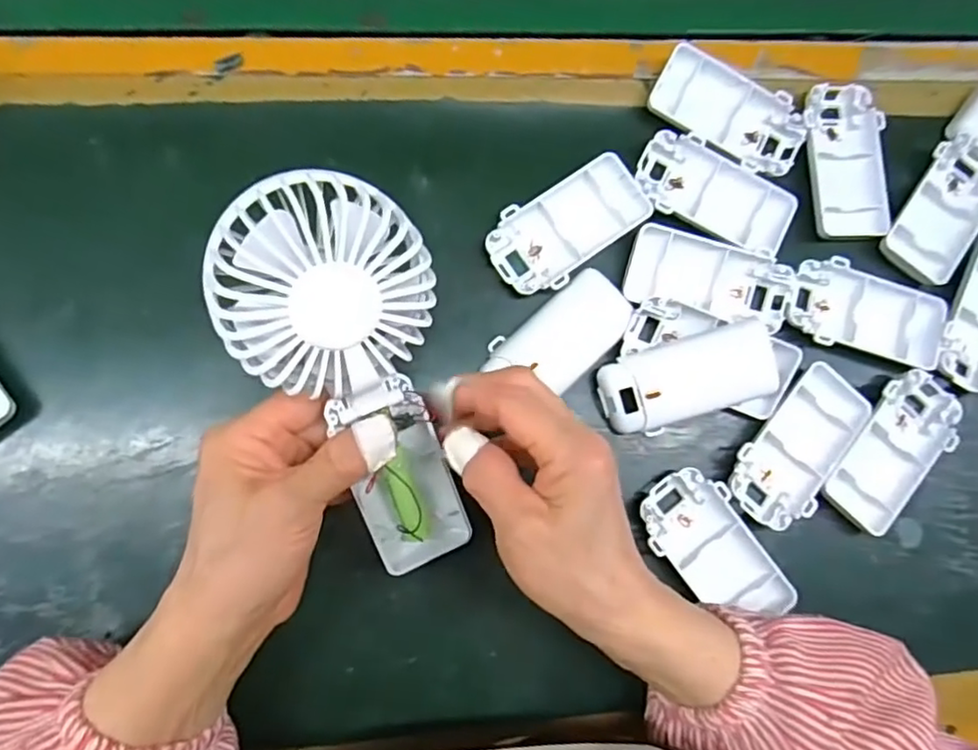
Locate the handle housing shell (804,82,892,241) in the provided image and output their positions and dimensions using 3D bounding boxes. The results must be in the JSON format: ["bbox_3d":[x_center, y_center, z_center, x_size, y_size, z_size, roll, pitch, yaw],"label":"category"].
[{"bbox_3d":[0.212,-0.128,0.376,0.048,0.011,0.092,-5,83,-6],"label":"handle housing shell"}]

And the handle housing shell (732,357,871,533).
[{"bbox_3d":[0.174,0.041,0.356,0.049,0.013,0.094,37,81,1],"label":"handle housing shell"}]

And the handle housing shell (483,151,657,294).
[{"bbox_3d":[0.046,-0.085,0.362,0.095,0.016,0.048,-33,86,-8],"label":"handle housing shell"}]

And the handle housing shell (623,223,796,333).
[{"bbox_3d":[0.128,-0.056,0.362,0.094,0.014,0.042,11,82,-3],"label":"handle housing shell"}]

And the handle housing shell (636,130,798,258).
[{"bbox_3d":[0.132,-0.106,0.368,0.093,0.010,0.049,25,81,-1],"label":"handle housing shell"}]

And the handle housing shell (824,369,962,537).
[{"bbox_3d":[0.230,0.040,0.358,0.048,0.013,0.097,42,81,1],"label":"handle housing shell"}]

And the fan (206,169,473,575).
[{"bbox_3d":[-0.051,0.007,0.269,0.074,0.039,0.175,-19,126,-7],"label":"fan"}]

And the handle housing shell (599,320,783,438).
[{"bbox_3d":[0.109,0.002,0.343,0.091,0.021,0.045,-18,84,-7],"label":"handle housing shell"}]

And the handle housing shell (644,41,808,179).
[{"bbox_3d":[0.142,-0.154,0.368,0.093,0.012,0.048,26,81,-1],"label":"handle housing shell"}]

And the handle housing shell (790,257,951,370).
[{"bbox_3d":[0.220,-0.036,0.367,0.092,0.014,0.048,14,82,-3],"label":"handle housing shell"}]

